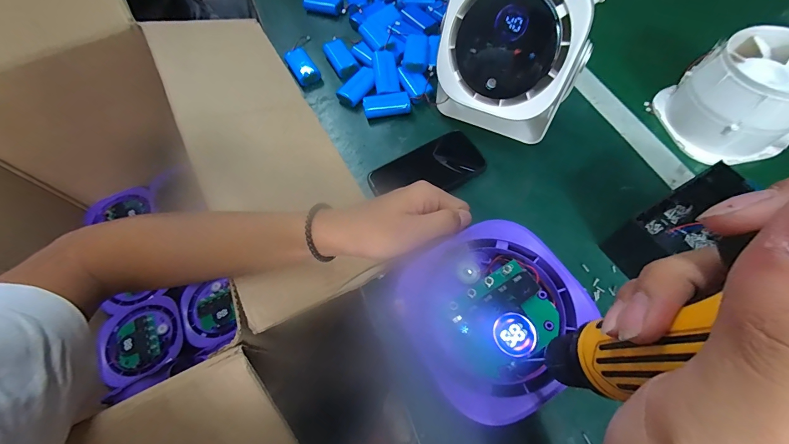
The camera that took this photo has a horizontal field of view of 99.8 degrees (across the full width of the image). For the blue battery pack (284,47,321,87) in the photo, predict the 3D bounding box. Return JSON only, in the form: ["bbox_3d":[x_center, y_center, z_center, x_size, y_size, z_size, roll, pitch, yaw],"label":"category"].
[{"bbox_3d":[-0.148,-0.251,0.534,0.039,0.014,0.077,-28,65,-9],"label":"blue battery pack"}]

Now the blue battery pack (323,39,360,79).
[{"bbox_3d":[-0.088,-0.266,0.539,0.036,0.016,0.080,-26,64,-8],"label":"blue battery pack"}]

